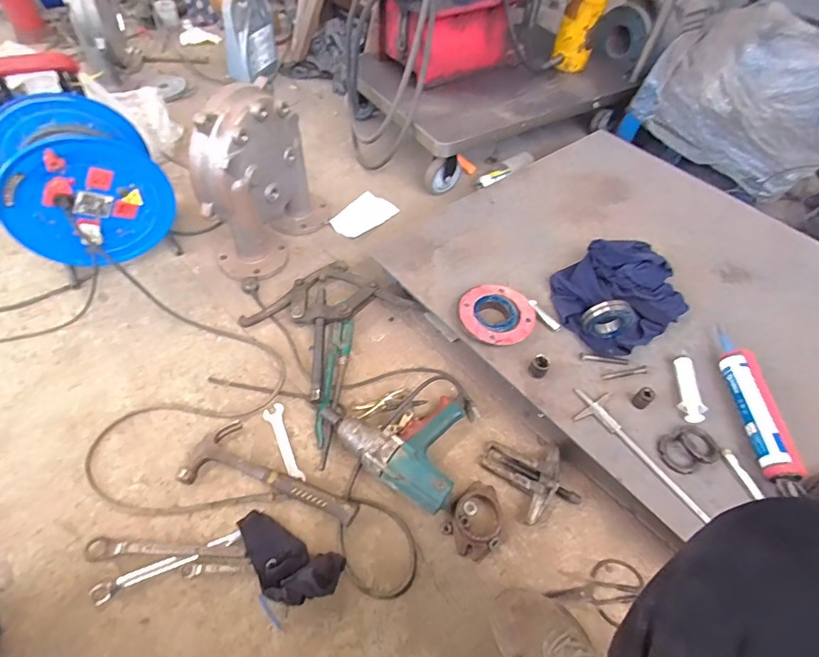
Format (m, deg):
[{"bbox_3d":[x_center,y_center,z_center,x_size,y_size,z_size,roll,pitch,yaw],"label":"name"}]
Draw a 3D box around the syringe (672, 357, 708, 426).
[{"bbox_3d":[0.538,0.115,0.849,0.031,0.032,0.148,9,53,1],"label":"syringe"}]

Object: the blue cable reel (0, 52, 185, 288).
[{"bbox_3d":[-0.701,-0.336,0.923,0.285,0.370,0.242,-28,61,-24],"label":"blue cable reel"}]

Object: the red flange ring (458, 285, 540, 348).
[{"bbox_3d":[0.178,-0.029,0.911,0.149,0.033,0.153,3,53,-4],"label":"red flange ring"}]

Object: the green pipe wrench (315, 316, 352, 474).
[{"bbox_3d":[-0.157,0.120,0.906,0.051,0.031,0.320,3,53,-3],"label":"green pipe wrench"}]

